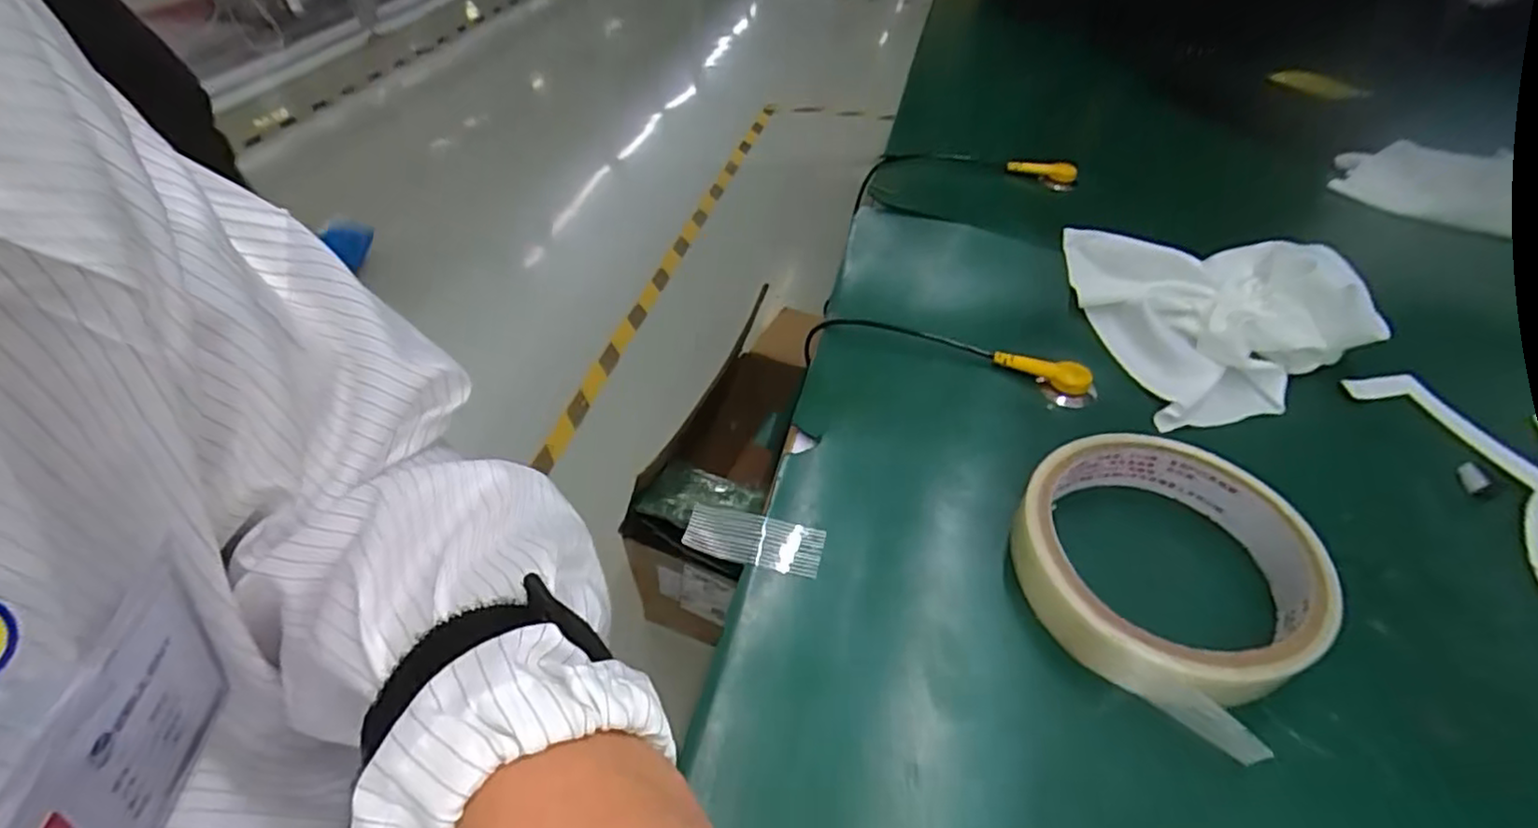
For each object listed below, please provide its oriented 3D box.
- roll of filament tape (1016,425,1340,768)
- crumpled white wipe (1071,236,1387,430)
[{"bbox_3d":[0.129,0.047,0.226,0.088,0.025,0.094,0,45,0],"label":"roll of filament tape"},{"bbox_3d":[0.201,-0.059,0.317,0.099,0.041,0.132,-5,45,-4],"label":"crumpled white wipe"}]

